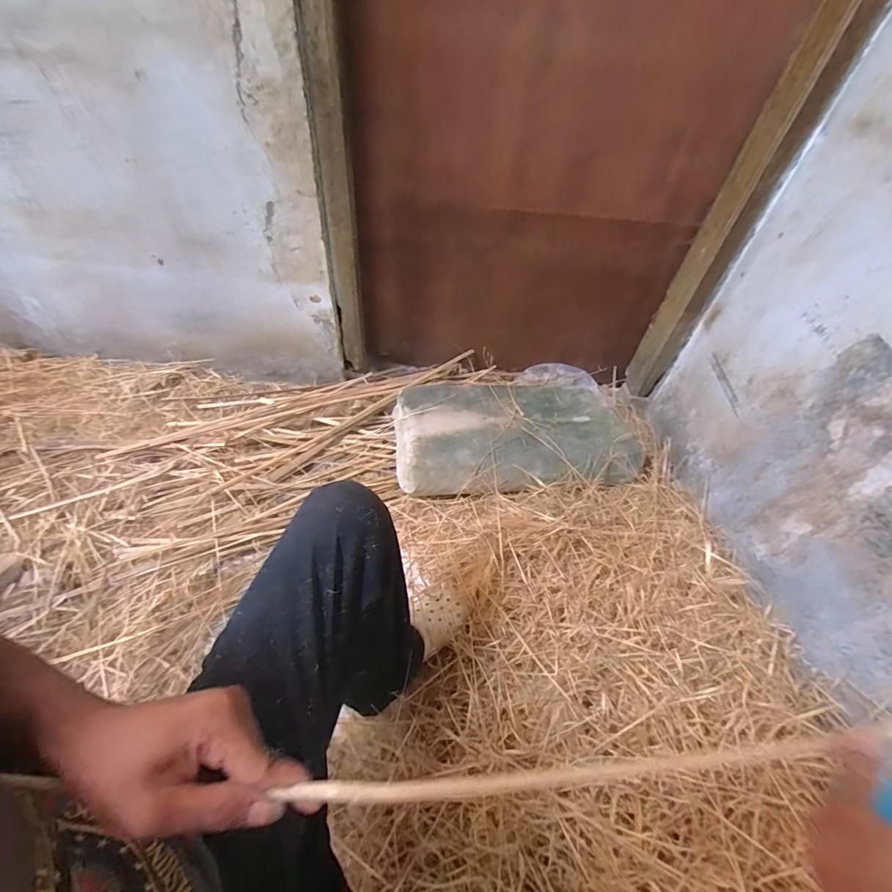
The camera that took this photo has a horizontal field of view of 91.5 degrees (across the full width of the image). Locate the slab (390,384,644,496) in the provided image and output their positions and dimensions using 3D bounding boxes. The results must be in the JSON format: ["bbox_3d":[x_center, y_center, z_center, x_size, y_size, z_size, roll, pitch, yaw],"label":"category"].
[{"bbox_3d":[0.183,-0.048,1.109,0.617,0.068,0.340,-5,51,-9],"label":"slab"}]

